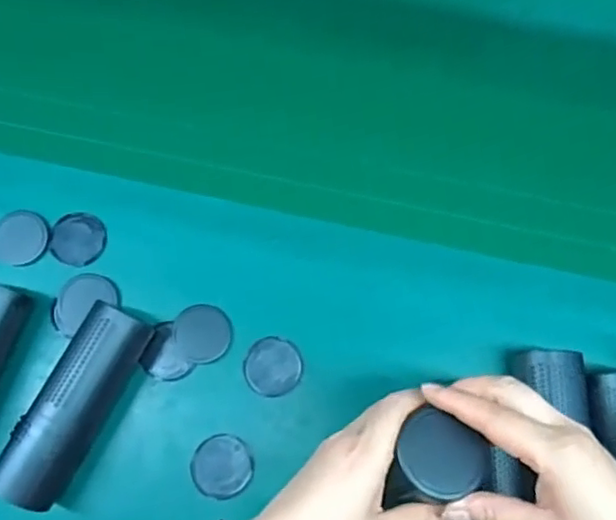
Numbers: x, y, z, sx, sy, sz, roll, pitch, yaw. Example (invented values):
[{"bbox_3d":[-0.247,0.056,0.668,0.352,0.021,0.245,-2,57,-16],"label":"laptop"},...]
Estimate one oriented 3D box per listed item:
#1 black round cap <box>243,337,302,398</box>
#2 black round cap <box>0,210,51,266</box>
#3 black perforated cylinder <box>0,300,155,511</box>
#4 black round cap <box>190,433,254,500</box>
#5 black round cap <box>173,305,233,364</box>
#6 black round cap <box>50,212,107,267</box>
[{"bbox_3d":[-0.030,0.092,0.532,0.049,0.004,0.049,-1,75,2],"label":"black round cap"},{"bbox_3d":[-0.263,-0.020,0.566,0.057,0.008,0.050,31,78,10],"label":"black round cap"},{"bbox_3d":[-0.189,0.117,0.506,0.049,0.054,0.161,24,77,8],"label":"black perforated cylinder"},{"bbox_3d":[-0.071,0.171,0.511,0.050,0.004,0.049,-1,75,2],"label":"black round cap"},{"bbox_3d":[-0.091,0.064,0.540,0.049,0.004,0.050,-1,75,2],"label":"black round cap"},{"bbox_3d":[-0.212,-0.020,0.566,0.050,0.006,0.048,-1,75,2],"label":"black round cap"}]

